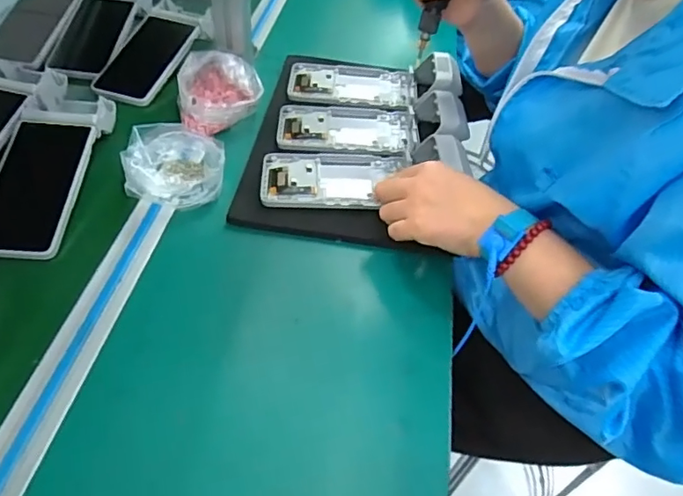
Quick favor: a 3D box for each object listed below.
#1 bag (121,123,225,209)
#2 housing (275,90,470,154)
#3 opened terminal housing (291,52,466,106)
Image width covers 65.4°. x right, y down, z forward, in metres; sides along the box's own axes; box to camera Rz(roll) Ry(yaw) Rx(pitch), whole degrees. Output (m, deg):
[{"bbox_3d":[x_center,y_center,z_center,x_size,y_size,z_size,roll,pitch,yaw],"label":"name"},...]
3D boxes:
[{"bbox_3d":[-0.177,-0.095,0.574,0.096,0.043,0.115,-1,51,-6],"label":"bag"},{"bbox_3d":[0.034,-0.155,0.633,0.215,0.046,0.094,2,50,-3],"label":"housing"},{"bbox_3d":[0.038,-0.232,0.701,0.223,0.052,0.096,6,50,-1],"label":"opened terminal housing"}]

